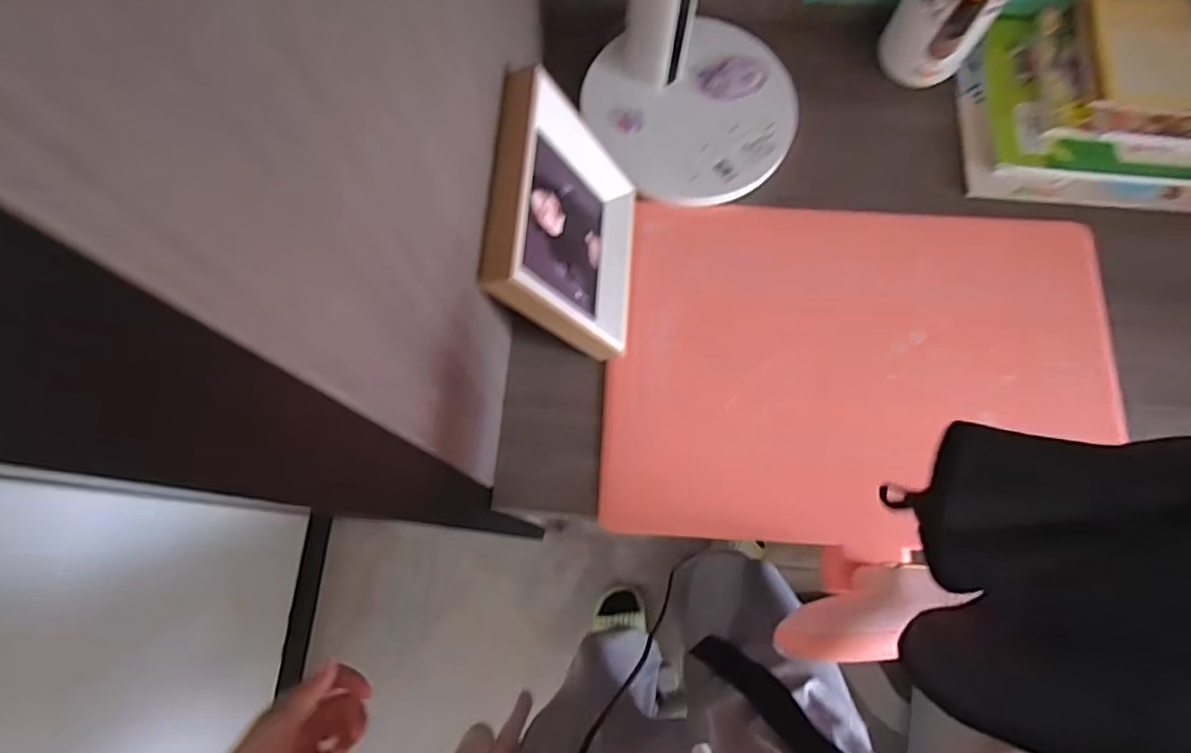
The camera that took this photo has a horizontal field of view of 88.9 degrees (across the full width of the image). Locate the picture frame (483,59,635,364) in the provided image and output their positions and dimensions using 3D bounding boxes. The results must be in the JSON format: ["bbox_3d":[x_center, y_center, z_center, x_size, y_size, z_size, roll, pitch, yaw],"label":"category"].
[{"bbox_3d":[-0.019,-0.119,0.504,0.025,0.178,0.189,-5,73,28],"label":"picture frame"}]

